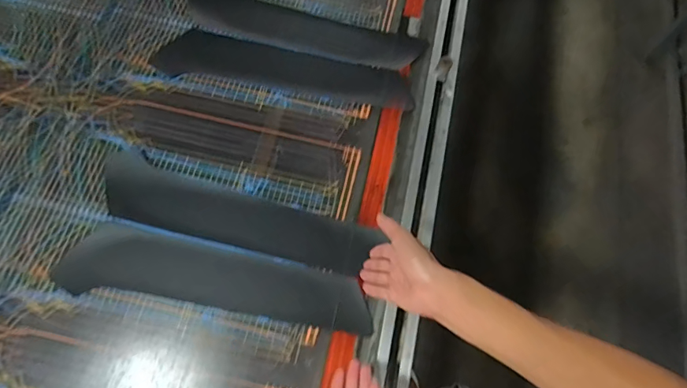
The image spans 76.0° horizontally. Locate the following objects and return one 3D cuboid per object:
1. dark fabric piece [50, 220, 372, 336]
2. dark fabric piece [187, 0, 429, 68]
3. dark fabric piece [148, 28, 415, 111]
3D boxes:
[{"bbox_3d":[-0.192,0.126,0.660,0.461,0.009,0.097,10,68,3],"label":"dark fabric piece"},{"bbox_3d":[-0.084,-0.320,0.847,0.468,0.008,0.102,17,68,6],"label":"dark fabric piece"},{"bbox_3d":[-0.109,-0.225,0.811,0.467,0.012,0.102,11,68,4],"label":"dark fabric piece"}]

